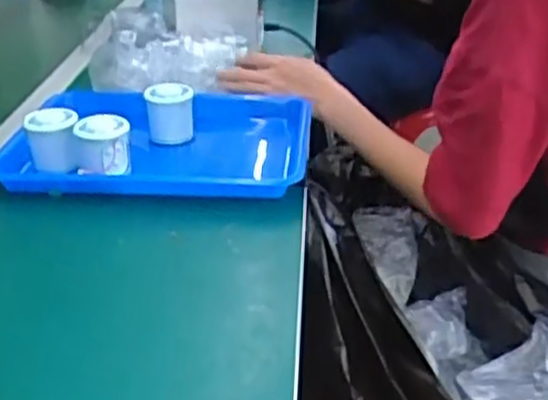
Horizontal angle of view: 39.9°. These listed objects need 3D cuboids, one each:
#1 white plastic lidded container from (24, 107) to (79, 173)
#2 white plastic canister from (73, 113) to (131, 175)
[{"bbox_3d":[-0.236,-0.062,0.810,0.055,0.059,0.051,-9,29,-16],"label":"white plastic lidded container"},{"bbox_3d":[-0.178,-0.055,0.792,0.049,0.066,0.048,-14,31,-24],"label":"white plastic canister"}]

